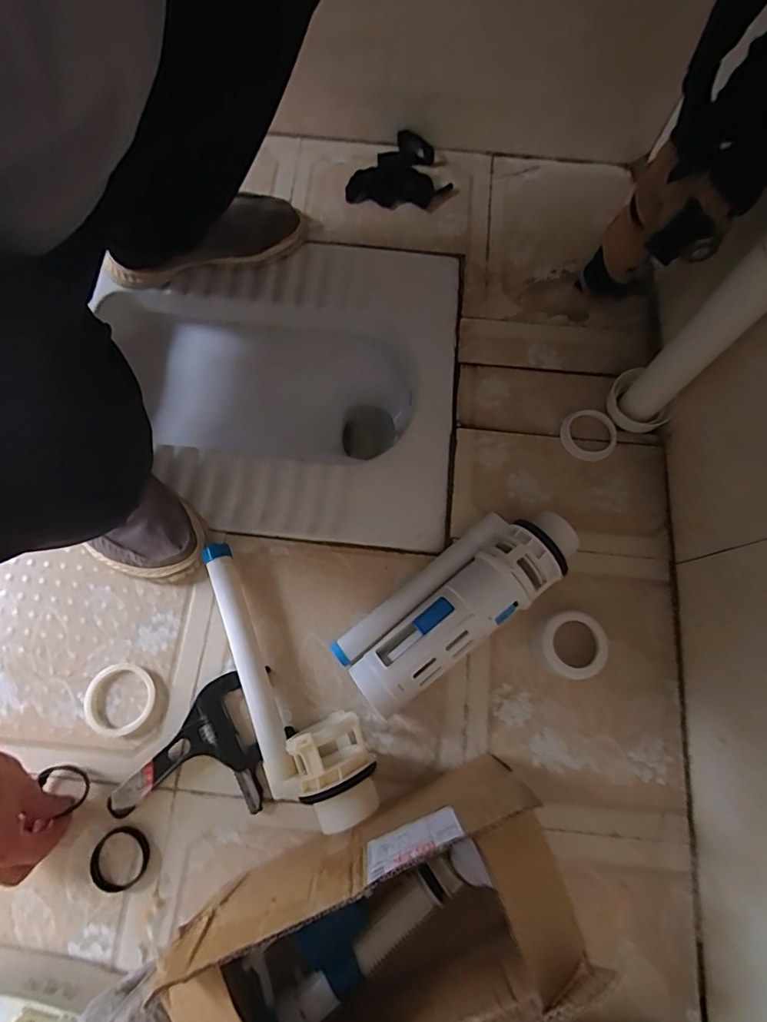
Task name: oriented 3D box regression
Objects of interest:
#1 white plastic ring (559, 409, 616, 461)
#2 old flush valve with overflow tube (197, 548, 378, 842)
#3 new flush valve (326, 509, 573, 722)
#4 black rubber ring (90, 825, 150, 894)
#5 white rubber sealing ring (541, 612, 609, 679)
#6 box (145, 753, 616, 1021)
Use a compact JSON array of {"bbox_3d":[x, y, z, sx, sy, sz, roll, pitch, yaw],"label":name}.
[{"bbox_3d":[0.265,-0.099,0.617,0.064,0.012,0.068,0,74,-1],"label":"white plastic ring"},{"bbox_3d":[-0.105,0.168,0.498,0.099,0.084,0.310,-24,76,-7],"label":"old flush valve with overflow tube"},{"bbox_3d":[0.079,0.098,0.529,0.278,0.081,0.102,-37,78,-10],"label":"new flush valve"},{"bbox_3d":[-0.267,0.352,0.481,0.056,0.011,0.054,0,74,-1],"label":"black rubber ring"},{"bbox_3d":[0.212,0.148,0.531,0.071,0.030,0.071,0,74,-1],"label":"white rubber sealing ring"},{"bbox_3d":[-0.001,0.356,0.398,0.299,0.171,0.159,-21,76,-7],"label":"box"}]

